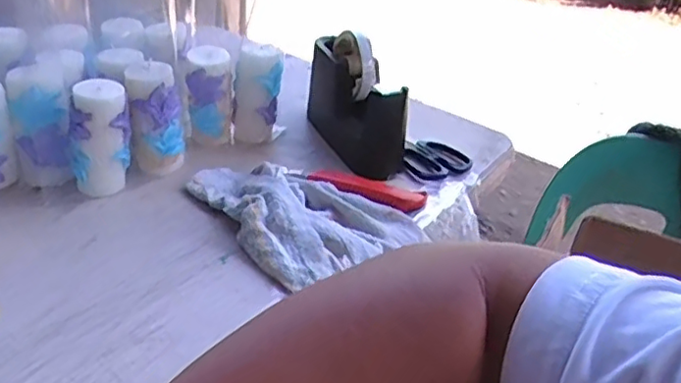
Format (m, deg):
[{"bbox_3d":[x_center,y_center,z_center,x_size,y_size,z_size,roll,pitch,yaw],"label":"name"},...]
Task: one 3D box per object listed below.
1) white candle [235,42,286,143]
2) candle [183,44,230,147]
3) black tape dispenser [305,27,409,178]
[{"bbox_3d":[-0.095,-0.110,0.724,0.045,0.112,0.045,11,33,8],"label":"white candle"},{"bbox_3d":[-0.148,-0.104,0.702,0.045,0.107,0.040,3,33,-6],"label":"candle"},{"bbox_3d":[0.017,-0.110,0.718,0.065,0.115,0.162,-6,35,-19],"label":"black tape dispenser"}]

